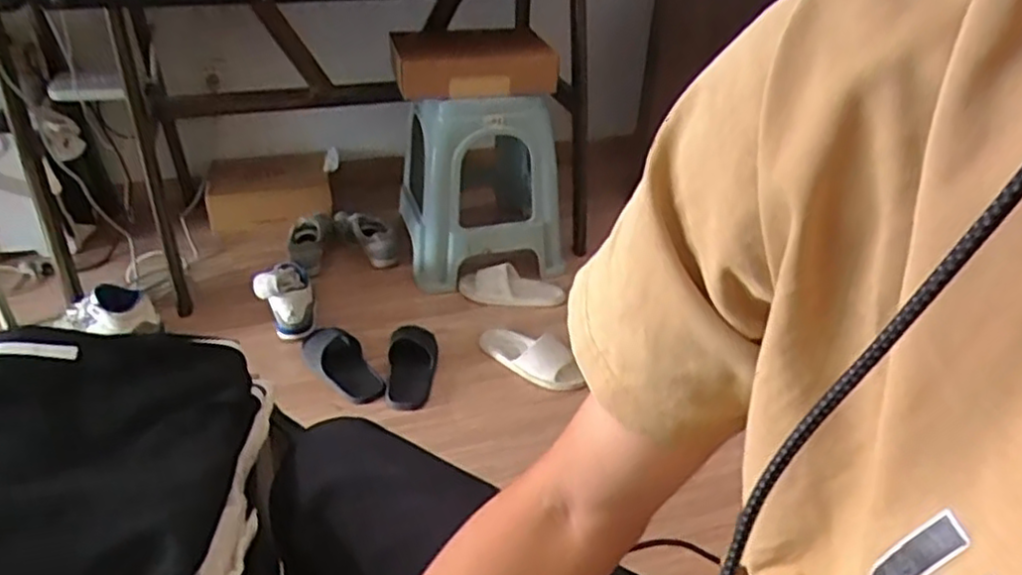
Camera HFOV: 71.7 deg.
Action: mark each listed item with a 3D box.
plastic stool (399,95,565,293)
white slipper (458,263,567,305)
[{"bbox_3d":[-0.072,-0.285,1.800,0.387,0.469,0.313,-6,35,-13],"label":"plastic stool"},{"bbox_3d":[0.001,-0.004,1.755,0.258,0.069,0.090,3,34,1],"label":"white slipper"}]

